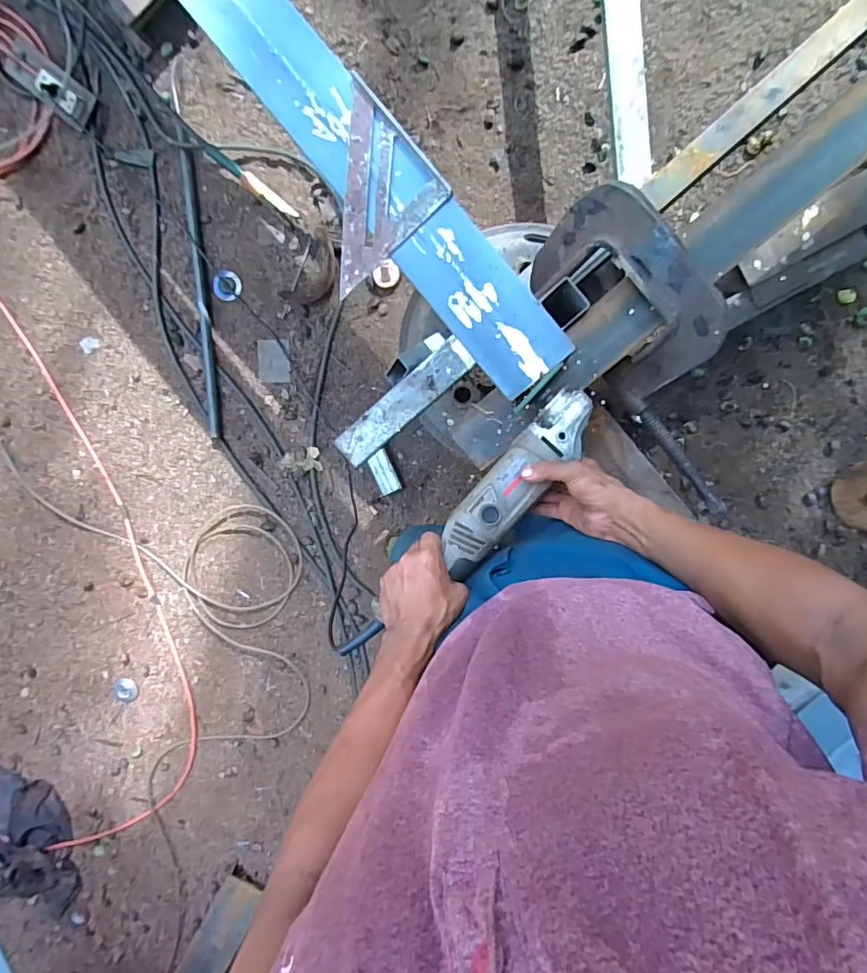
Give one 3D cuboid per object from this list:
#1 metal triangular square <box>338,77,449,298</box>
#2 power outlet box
[{"bbox_3d":[-0.044,-0.343,0.625,0.120,0.014,0.226,6,100,5],"label":"metal triangular square"},{"bbox_3d":[-0.956,-1.000,1.329,0.257,0.057,0.096,37,101,0],"label":"power outlet box"}]

